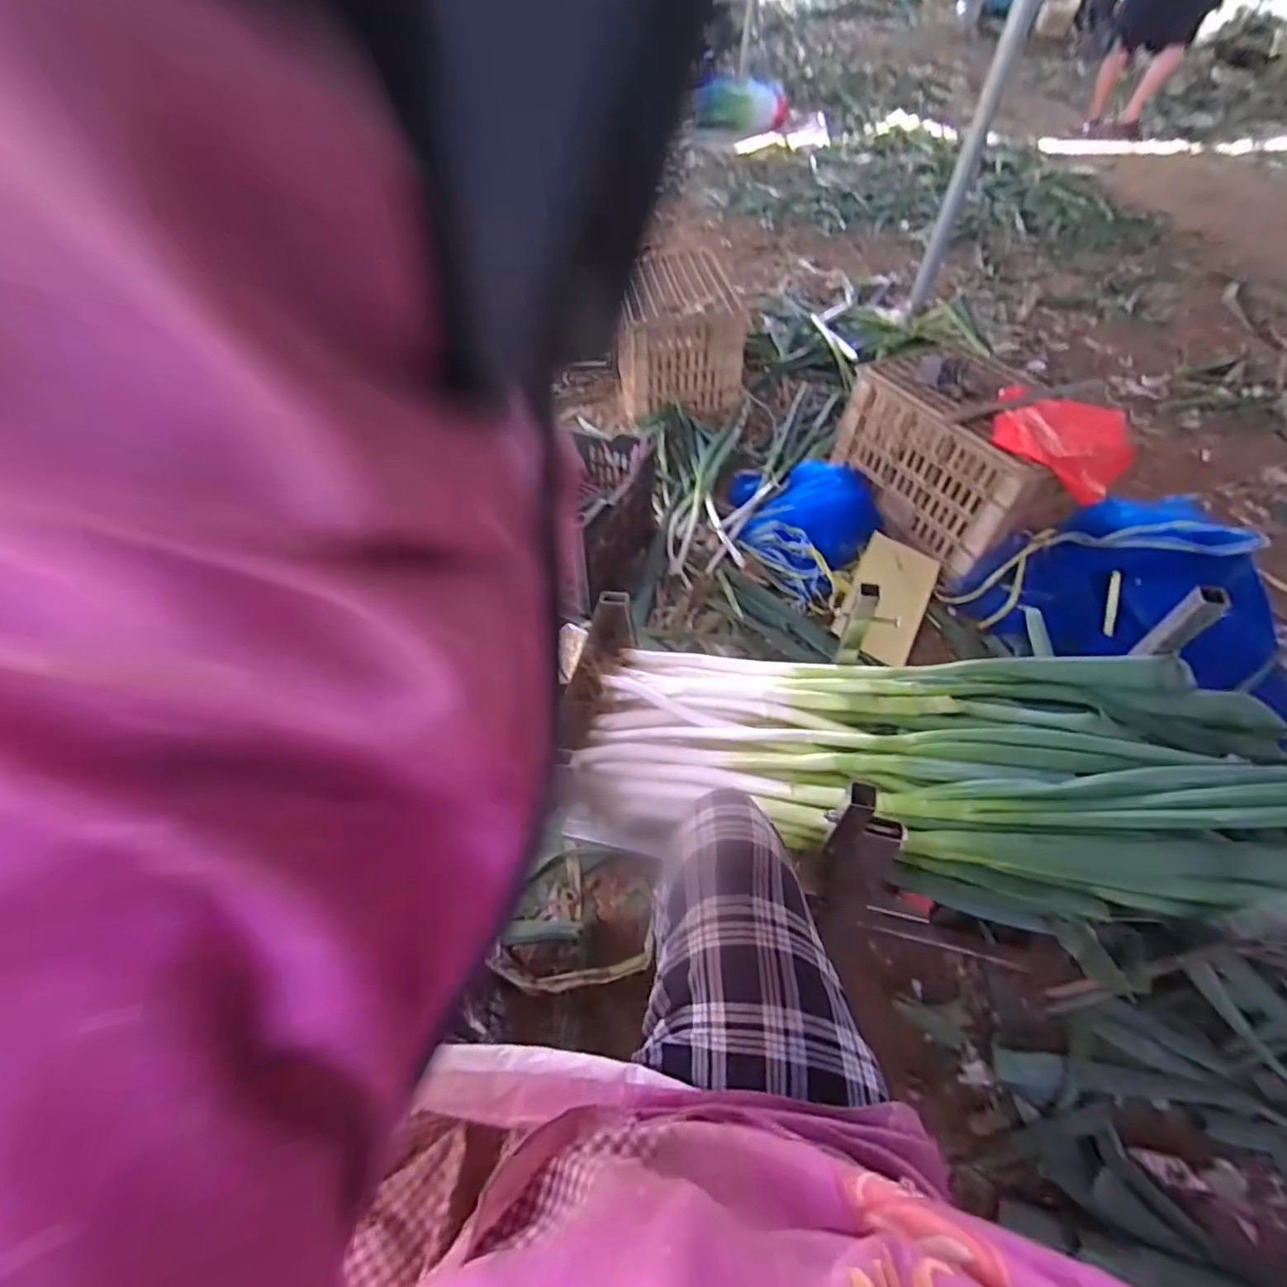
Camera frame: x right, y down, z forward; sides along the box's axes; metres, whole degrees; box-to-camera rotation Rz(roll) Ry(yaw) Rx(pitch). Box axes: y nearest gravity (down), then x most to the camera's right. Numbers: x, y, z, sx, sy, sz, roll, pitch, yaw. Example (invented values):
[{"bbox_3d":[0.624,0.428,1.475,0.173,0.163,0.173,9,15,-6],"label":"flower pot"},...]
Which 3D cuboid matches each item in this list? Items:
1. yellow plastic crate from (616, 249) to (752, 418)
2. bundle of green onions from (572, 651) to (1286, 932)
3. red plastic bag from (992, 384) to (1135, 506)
[{"bbox_3d":[0.084,-0.934,1.712,0.337,0.280,0.441,-8,52,-7],"label":"yellow plastic crate"},{"bbox_3d":[0.309,0.124,0.687,0.789,0.190,0.286,3,52,21],"label":"bundle of green onions"},{"bbox_3d":[0.841,-0.408,1.139,0.270,0.083,0.286,26,55,19],"label":"red plastic bag"}]

